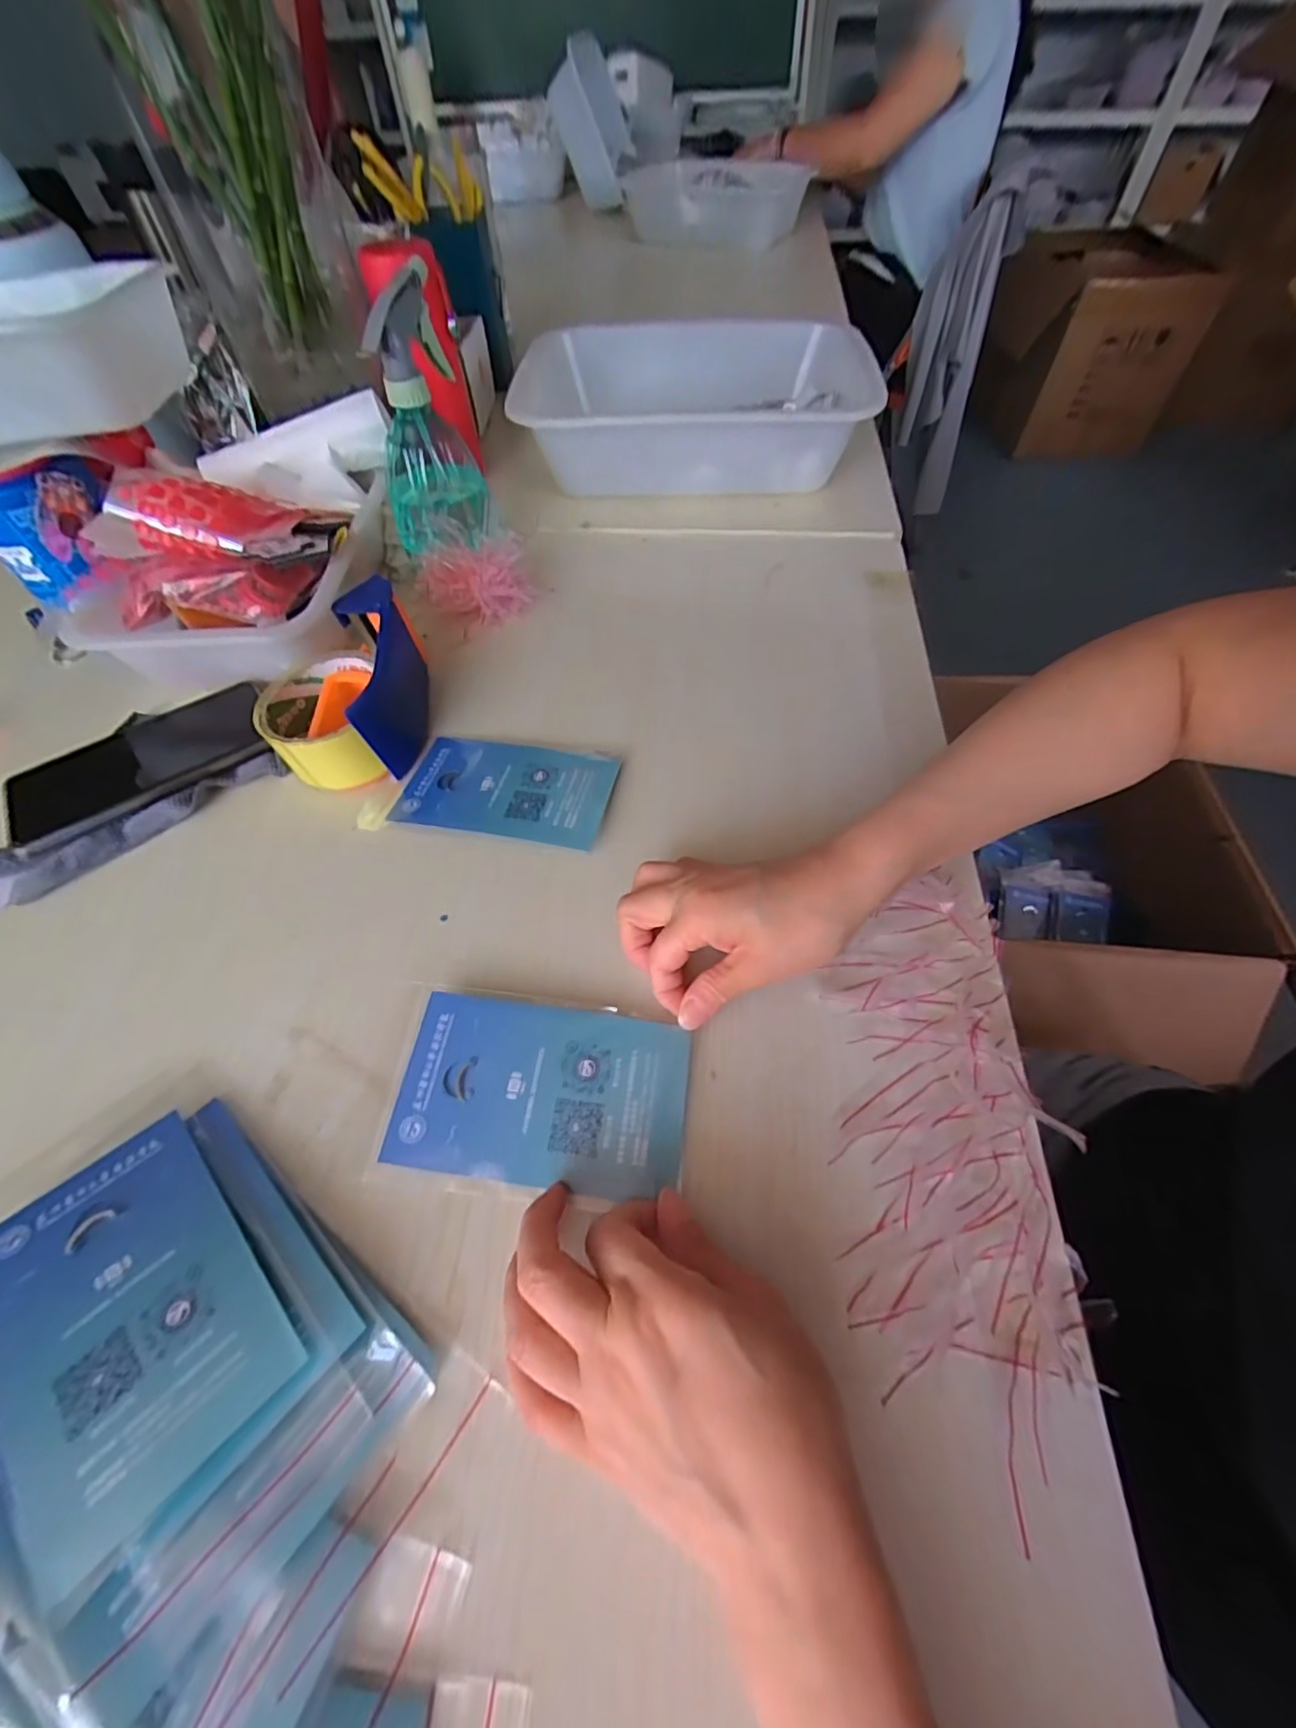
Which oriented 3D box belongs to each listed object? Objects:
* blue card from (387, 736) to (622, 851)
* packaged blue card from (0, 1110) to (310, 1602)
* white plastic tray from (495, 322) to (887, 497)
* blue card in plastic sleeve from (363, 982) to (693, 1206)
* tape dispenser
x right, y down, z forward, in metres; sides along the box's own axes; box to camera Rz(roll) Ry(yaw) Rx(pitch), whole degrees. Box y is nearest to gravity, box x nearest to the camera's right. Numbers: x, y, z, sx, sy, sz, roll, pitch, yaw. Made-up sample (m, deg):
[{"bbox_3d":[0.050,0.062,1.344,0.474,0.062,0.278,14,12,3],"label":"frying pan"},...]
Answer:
[{"bbox_3d":[-0.091,-0.049,0.388,0.134,0.007,0.077,9,55,10],"label":"blue card"},{"bbox_3d":[-0.203,0.172,0.232,0.133,0.006,0.083,34,54,28],"label":"packaged blue card"},{"bbox_3d":[0.032,-0.452,0.600,0.356,0.089,0.247,1,56,2],"label":"white plastic tray"},{"bbox_3d":[-0.055,0.109,0.290,0.145,0.010,0.087,4,63,3],"label":"blue card in plastic sleeve"},{"bbox_3d":[-0.206,-0.124,0.410,0.096,0.056,0.144,-8,57,-4],"label":"tape dispenser"}]

